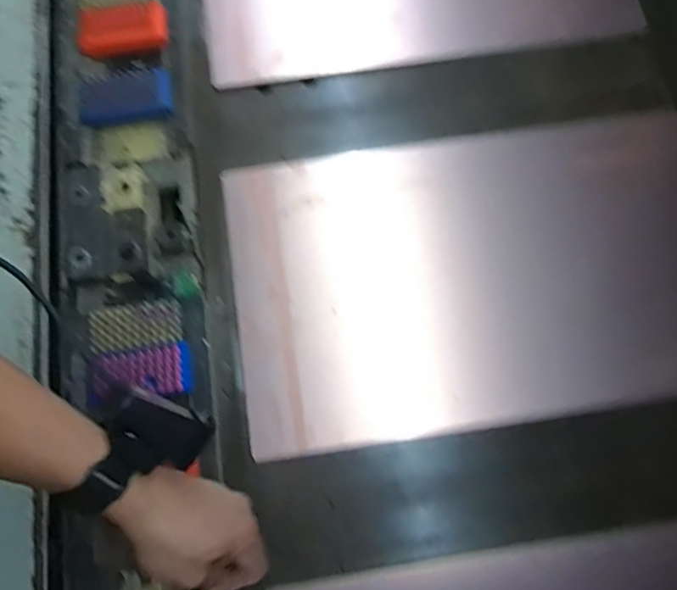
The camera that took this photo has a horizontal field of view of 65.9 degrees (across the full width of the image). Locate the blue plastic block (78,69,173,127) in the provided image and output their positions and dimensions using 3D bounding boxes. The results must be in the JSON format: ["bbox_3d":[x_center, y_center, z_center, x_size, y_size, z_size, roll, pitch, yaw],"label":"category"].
[{"bbox_3d":[-0.278,-0.256,0.676,0.117,0.022,0.056,-9,75,-2],"label":"blue plastic block"}]

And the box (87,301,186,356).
[{"bbox_3d":[-0.232,0.040,0.609,0.100,0.029,0.052,-10,75,-2],"label":"box"}]

